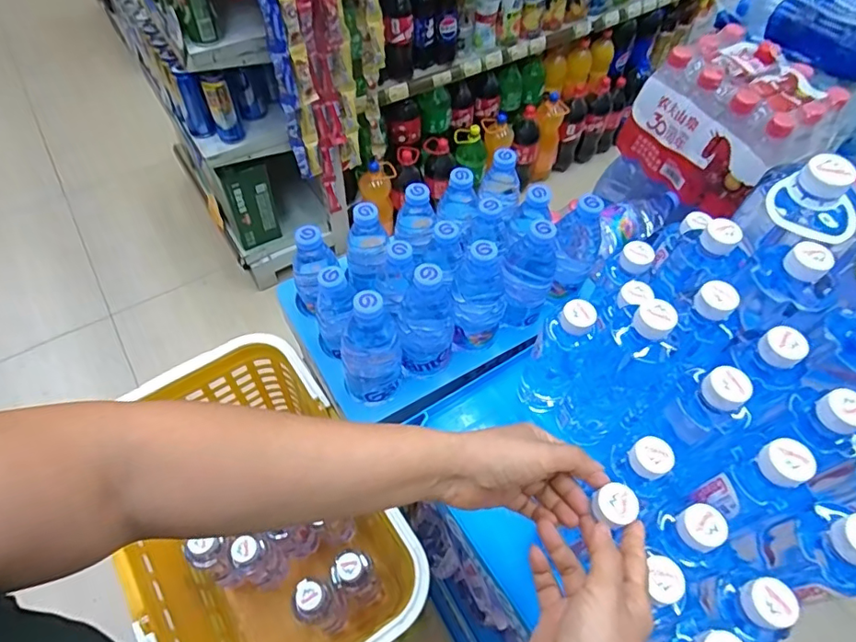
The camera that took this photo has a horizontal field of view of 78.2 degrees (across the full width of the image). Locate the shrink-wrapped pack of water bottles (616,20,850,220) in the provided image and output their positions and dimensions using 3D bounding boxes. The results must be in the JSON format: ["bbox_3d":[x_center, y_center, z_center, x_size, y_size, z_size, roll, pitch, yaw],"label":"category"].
[{"bbox_3d":[0.455,-0.300,0.804,0.179,0.159,0.232,-23,61,-15],"label":"shrink-wrapped pack of water bottles"}]

